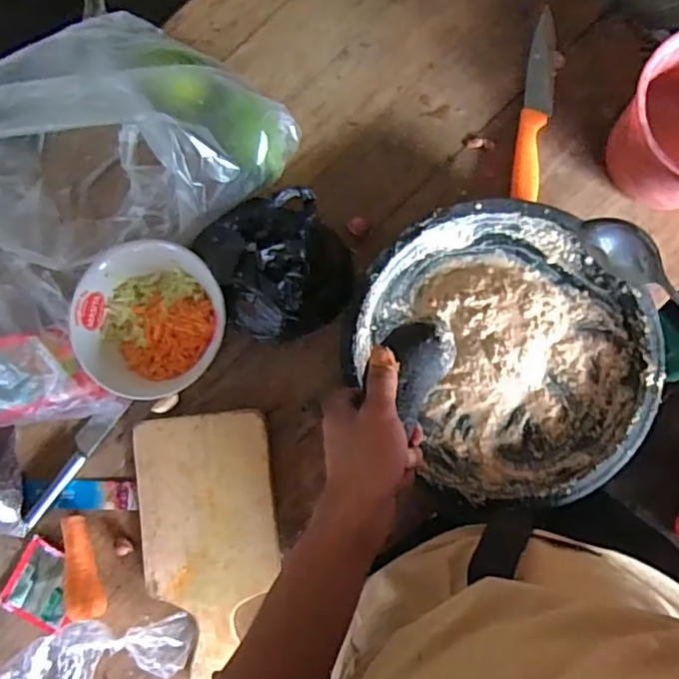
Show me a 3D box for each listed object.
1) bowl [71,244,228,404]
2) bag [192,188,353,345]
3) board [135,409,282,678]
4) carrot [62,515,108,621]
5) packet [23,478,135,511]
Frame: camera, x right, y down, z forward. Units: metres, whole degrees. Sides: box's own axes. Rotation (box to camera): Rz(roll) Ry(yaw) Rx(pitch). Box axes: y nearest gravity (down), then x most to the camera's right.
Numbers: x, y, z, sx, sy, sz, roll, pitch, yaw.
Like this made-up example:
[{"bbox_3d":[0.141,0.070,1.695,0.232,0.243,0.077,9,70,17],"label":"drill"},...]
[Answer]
[{"bbox_3d":[-0.193,-0.018,0.621,0.149,0.053,0.153,-1,84,6],"label":"bowl"},{"bbox_3d":[-0.062,-0.075,0.591,0.144,0.089,0.135,-19,83,4],"label":"bag"},{"bbox_3d":[-0.132,0.208,0.617,0.139,0.021,0.258,-7,84,5],"label":"board"},{"bbox_3d":[-0.269,0.236,0.621,0.031,0.026,0.102,-17,83,4],"label":"carrot"},{"bbox_3d":[-0.275,0.166,0.637,0.118,0.010,0.031,2,85,6],"label":"packet"}]

